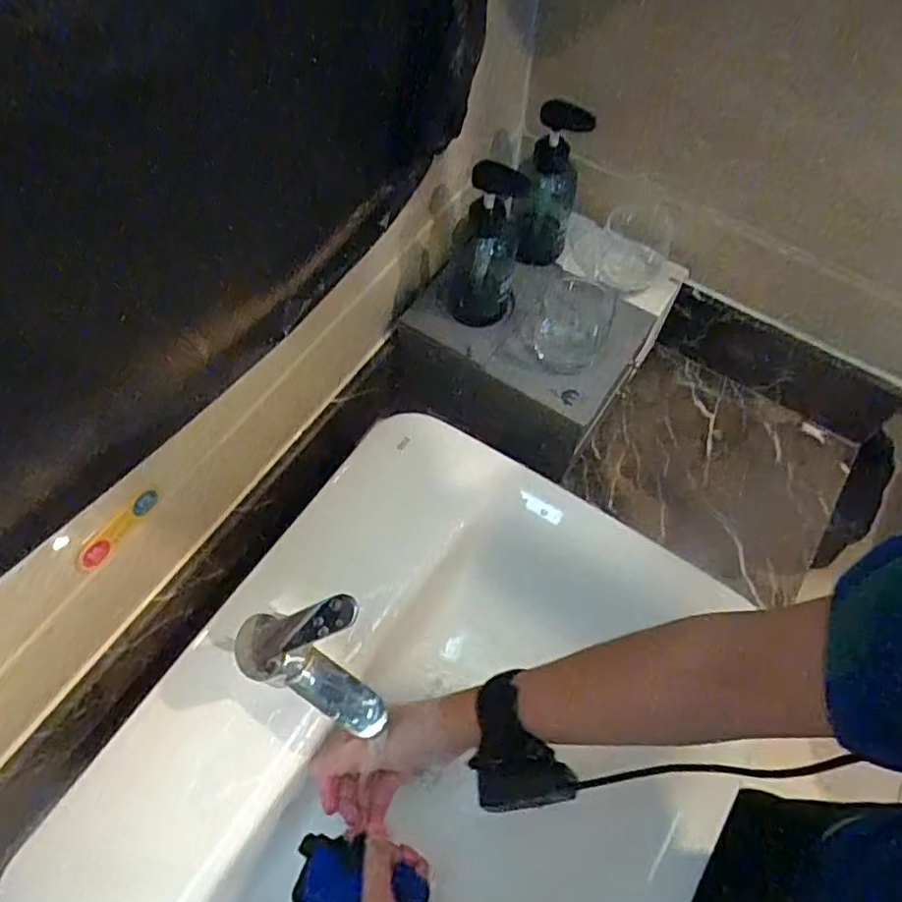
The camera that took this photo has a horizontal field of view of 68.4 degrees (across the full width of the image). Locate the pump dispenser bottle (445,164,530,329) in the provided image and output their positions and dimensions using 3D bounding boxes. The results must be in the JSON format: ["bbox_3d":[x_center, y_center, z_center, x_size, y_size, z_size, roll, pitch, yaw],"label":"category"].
[{"bbox_3d":[0.035,-0.210,0.646,0.069,0.156,0.087,7,62,2],"label":"pump dispenser bottle"}]

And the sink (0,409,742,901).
[{"bbox_3d":[-0.026,0.264,0.575,0.425,0.131,0.544,31,66,14],"label":"sink"}]

